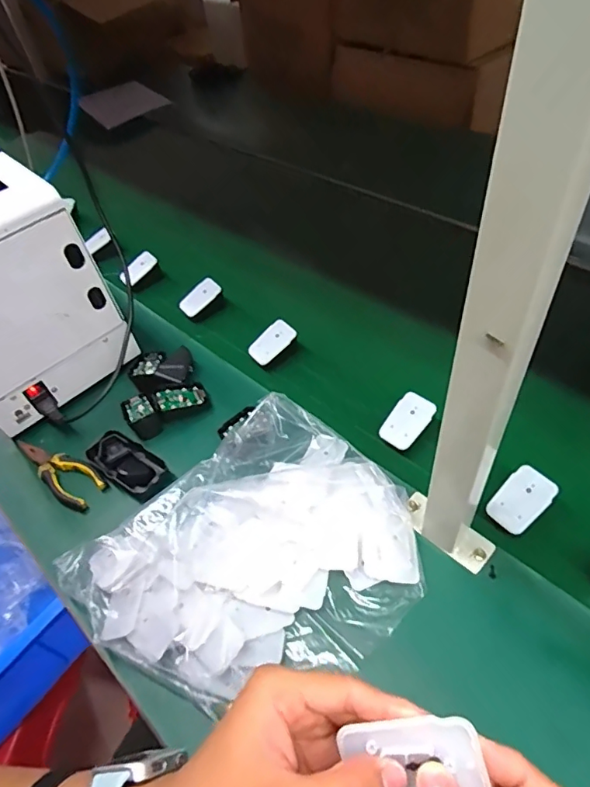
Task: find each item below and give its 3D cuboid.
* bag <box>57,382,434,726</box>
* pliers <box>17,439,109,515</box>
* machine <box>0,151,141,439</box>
[{"bbox_3d":[-0.037,0.157,0.506,0.325,0.053,0.279,-40,57,-22],"label":"bag"},{"bbox_3d":[-0.298,0.096,0.632,0.141,0.024,0.050,31,61,28],"label":"pliers"},{"bbox_3d":[-0.365,-0.115,0.631,0.173,0.256,0.211,35,63,30],"label":"machine"}]

